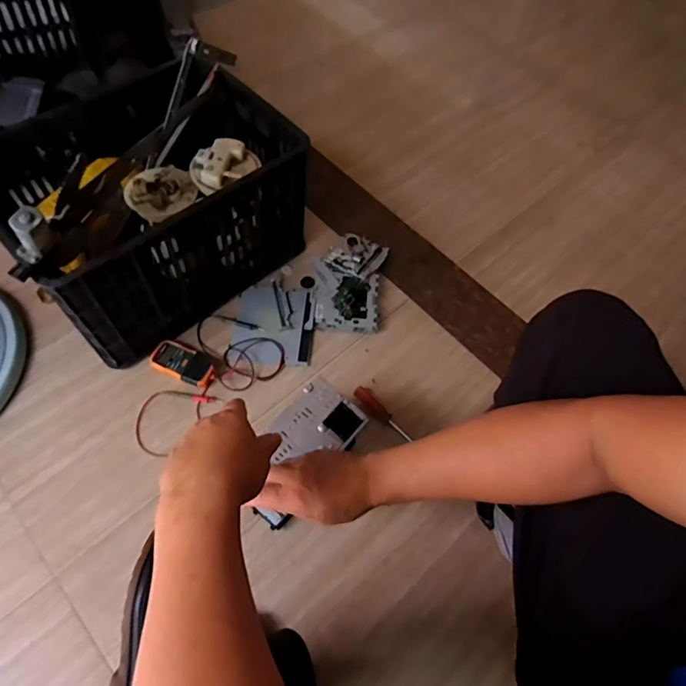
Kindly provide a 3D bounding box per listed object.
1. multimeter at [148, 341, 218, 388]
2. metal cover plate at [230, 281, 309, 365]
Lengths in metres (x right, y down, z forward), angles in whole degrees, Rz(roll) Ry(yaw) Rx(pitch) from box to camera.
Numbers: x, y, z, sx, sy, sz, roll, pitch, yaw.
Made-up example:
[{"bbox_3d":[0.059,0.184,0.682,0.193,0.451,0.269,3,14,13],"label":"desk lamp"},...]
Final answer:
[{"bbox_3d":[-0.301,0.037,0.901,0.123,0.023,0.067,25,62,8],"label":"multimeter"},{"bbox_3d":[-0.140,-0.042,0.959,0.149,0.020,0.184,2,60,0],"label":"metal cover plate"}]

